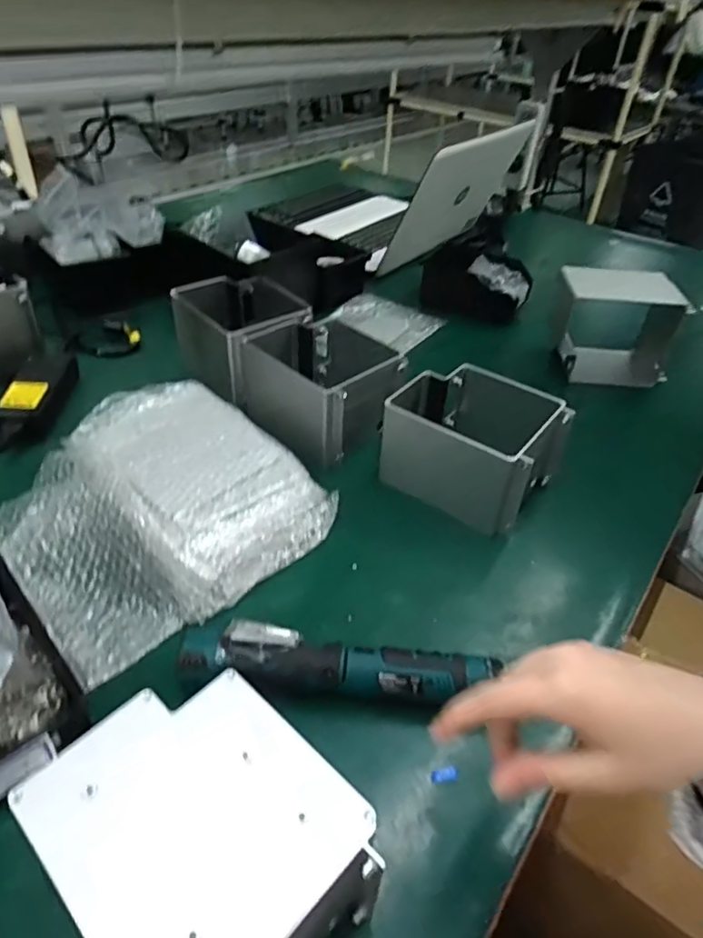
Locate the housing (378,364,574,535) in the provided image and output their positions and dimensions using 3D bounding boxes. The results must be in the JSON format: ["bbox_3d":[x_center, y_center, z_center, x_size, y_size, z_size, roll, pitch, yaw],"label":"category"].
[{"bbox_3d":[0.131,-0.025,0.645,0.163,0.106,0.132,27,45,23],"label":"housing"}]

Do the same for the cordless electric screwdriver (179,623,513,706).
[{"bbox_3d":[-0.008,0.159,0.463,0.247,0.040,0.056,6,40,1],"label":"cordless electric screwdriver"}]

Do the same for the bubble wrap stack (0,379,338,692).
[{"bbox_3d":[-0.187,0.025,0.573,0.256,0.077,0.236,34,48,29],"label":"bubble wrap stack"}]

